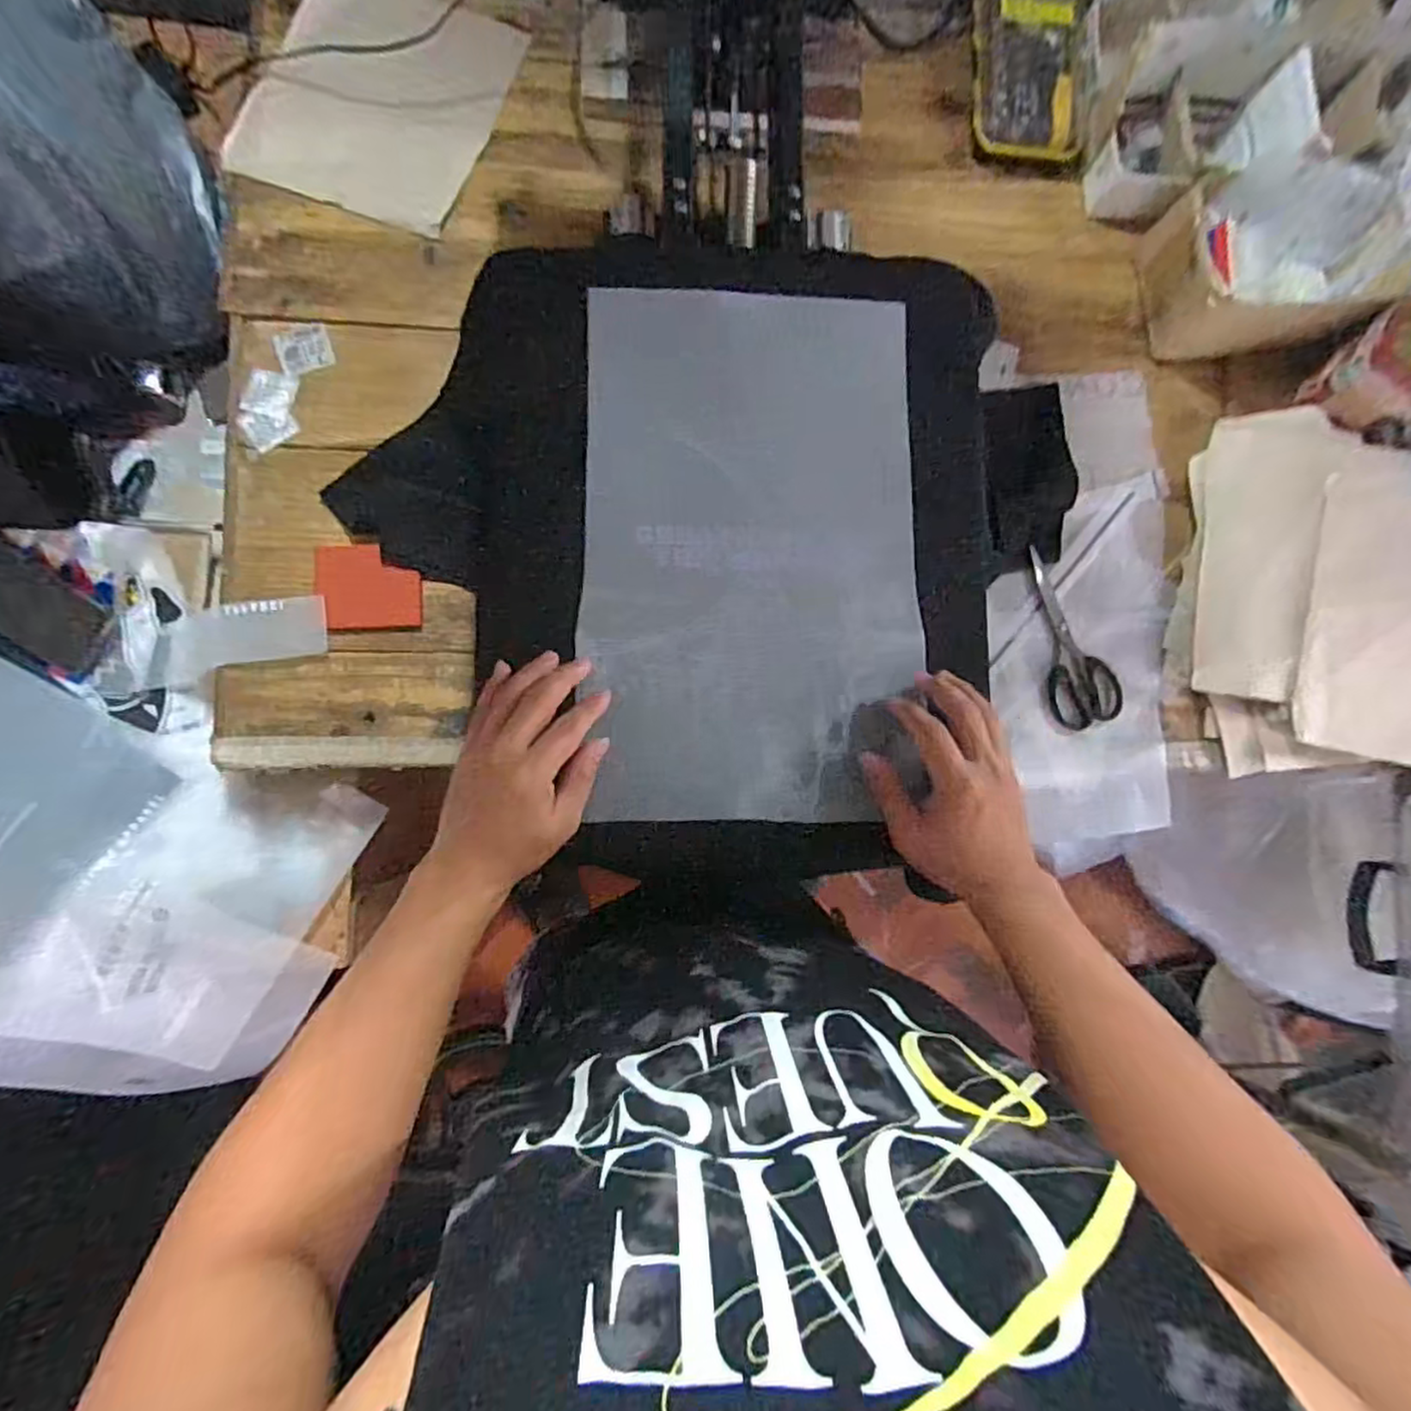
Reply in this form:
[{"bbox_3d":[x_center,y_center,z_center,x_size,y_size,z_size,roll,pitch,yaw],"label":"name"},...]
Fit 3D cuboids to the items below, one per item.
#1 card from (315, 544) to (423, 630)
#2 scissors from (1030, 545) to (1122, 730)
[{"bbox_3d":[-0.303,-0.107,0.611,0.089,0.010,0.074,-2,84,-6],"label":"card"},{"bbox_3d":[0.361,-0.067,0.668,0.067,0.007,0.176,-11,85,-7],"label":"scissors"}]

